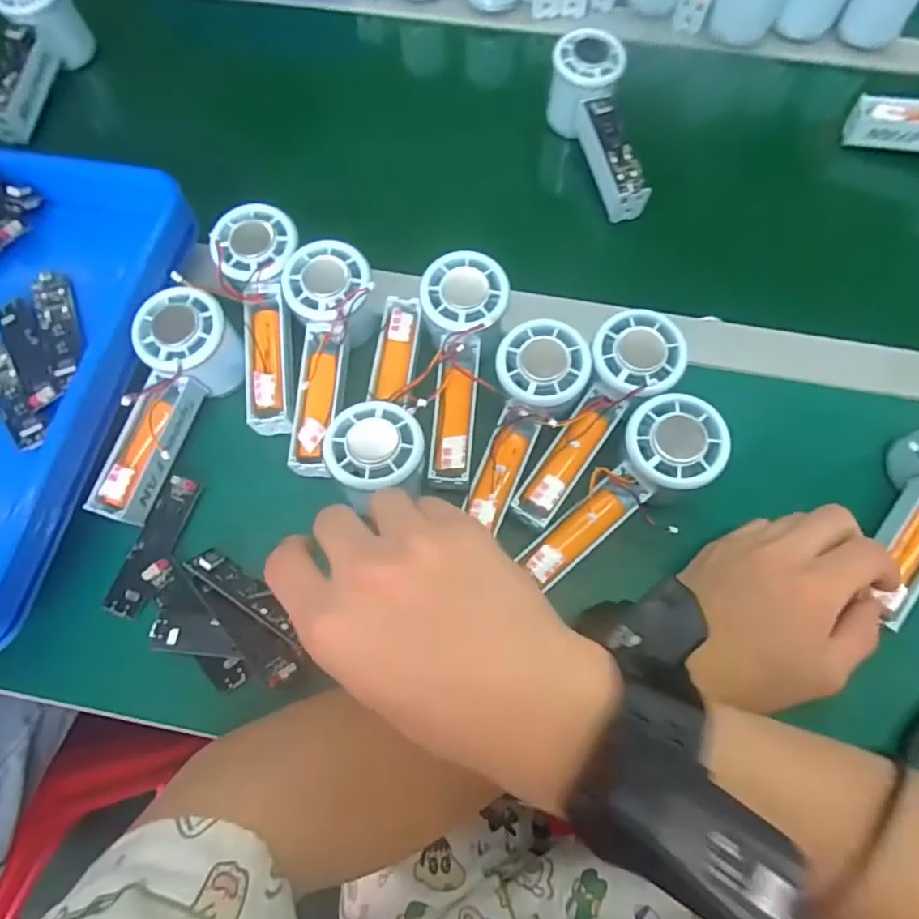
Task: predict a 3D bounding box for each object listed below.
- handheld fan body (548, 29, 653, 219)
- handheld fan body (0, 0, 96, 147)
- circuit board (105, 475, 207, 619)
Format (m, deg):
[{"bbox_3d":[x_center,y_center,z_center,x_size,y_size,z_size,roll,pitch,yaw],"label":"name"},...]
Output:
[{"bbox_3d":[0.116,-0.270,0.474,0.052,0.056,0.157,-14,82,-5],"label":"handheld fan body"},{"bbox_3d":[-0.383,-0.352,0.510,0.041,0.063,0.148,10,82,4],"label":"handheld fan body"},{"bbox_3d":[-0.195,0.054,0.364,0.026,0.011,0.091,19,70,7],"label":"circuit board"}]

